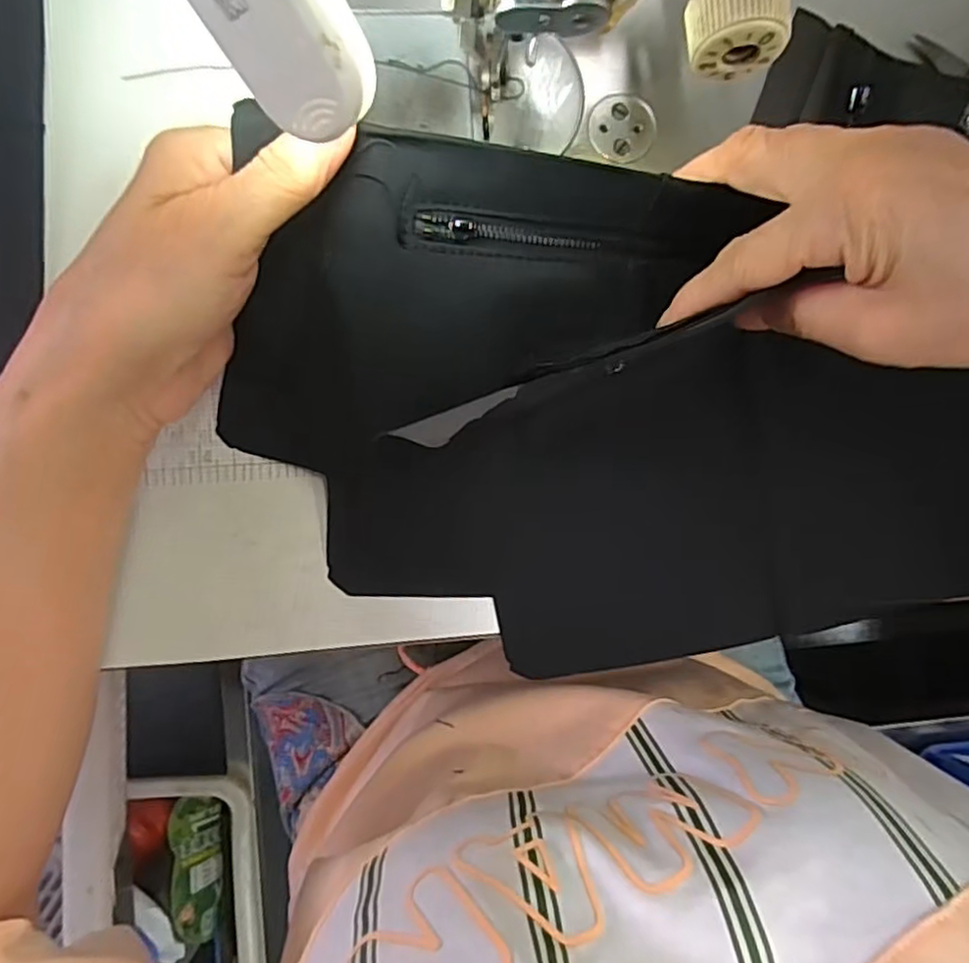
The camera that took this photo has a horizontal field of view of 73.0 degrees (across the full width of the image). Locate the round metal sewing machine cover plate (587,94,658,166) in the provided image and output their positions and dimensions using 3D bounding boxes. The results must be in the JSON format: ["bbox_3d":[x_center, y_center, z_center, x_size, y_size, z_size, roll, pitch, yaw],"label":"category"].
[{"bbox_3d":[0.055,-0.141,0.259,0.026,0.004,0.029,8,89,-5],"label":"round metal sewing machine cover plate"}]

